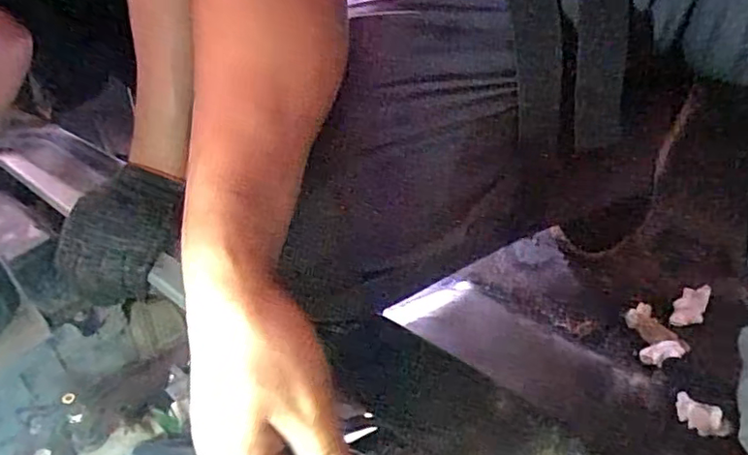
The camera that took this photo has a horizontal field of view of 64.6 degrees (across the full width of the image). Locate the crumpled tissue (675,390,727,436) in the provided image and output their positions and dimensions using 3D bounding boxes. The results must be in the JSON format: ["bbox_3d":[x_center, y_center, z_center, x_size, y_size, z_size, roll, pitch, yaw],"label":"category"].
[{"bbox_3d":[0.246,0.145,0.447,0.037,0.026,0.017,21,45,27],"label":"crumpled tissue"}]

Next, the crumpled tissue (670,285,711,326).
[{"bbox_3d":[0.309,0.075,0.577,0.027,0.013,0.052,20,44,26],"label":"crumpled tissue"}]

